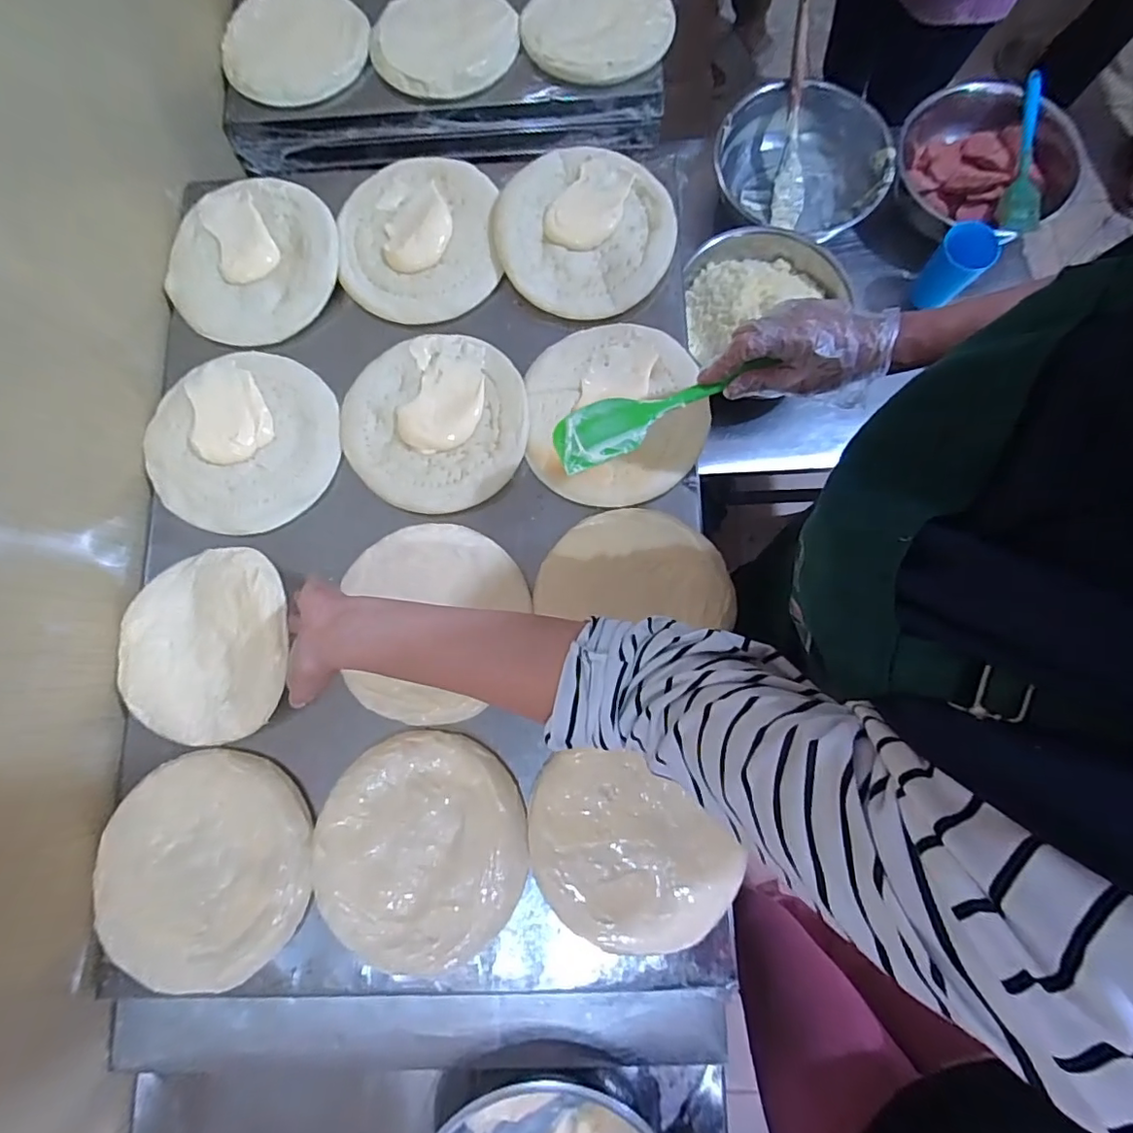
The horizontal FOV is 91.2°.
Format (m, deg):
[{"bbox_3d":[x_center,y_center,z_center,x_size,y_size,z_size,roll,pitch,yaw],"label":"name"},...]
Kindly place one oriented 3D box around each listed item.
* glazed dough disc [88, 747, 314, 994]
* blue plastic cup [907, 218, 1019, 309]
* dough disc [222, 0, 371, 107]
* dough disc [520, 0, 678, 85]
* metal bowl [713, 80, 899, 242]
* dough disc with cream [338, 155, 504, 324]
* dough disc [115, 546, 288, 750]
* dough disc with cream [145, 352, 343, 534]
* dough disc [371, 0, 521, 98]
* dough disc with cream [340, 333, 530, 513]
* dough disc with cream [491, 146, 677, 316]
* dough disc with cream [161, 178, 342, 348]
[{"bbox_3d":[-0.338,0.281,0.516,0.188,0.009,0.198,0,78,1],"label":"glazed dough disc"},{"bbox_3d":[0.581,-0.449,0.827,0.065,0.106,0.074,-41,80,-7],"label":"blue plastic cup"},{"bbox_3d":[-0.371,-0.722,0.761,0.192,0.027,0.188,0,78,1],"label":"dough disc"},{"bbox_3d":[0.035,-0.740,0.744,0.194,0.026,0.214,-28,79,-5],"label":"dough disc"},{"bbox_3d":[0.381,-0.638,0.880,0.248,0.098,0.248,0,78,1],"label":"metal bowl"},{"bbox_3d":[-0.170,-0.380,0.645,0.175,0.034,0.193,-4,78,0],"label":"dough disc with cream"},{"bbox_3d":[-0.360,0.074,0.551,0.183,0.025,0.187,-2,82,13],"label":"dough disc"},{"bbox_3d":[-0.353,-0.136,0.600,0.206,0.016,0.186,-28,79,-5],"label":"dough disc with cream"},{"bbox_3d":[-0.158,-0.723,0.751,0.204,0.028,0.204,0,78,1],"label":"dough disc"},{"bbox_3d":[-0.144,-0.159,0.598,0.197,0.018,0.191,-8,78,-1],"label":"dough disc with cream"},{"bbox_3d":[0.018,-0.377,0.632,0.192,0.037,0.188,0,78,1],"label":"dough disc with cream"},{"bbox_3d":[-0.361,-0.353,0.639,0.195,0.040,0.180,0,78,1],"label":"dough disc with cream"}]

